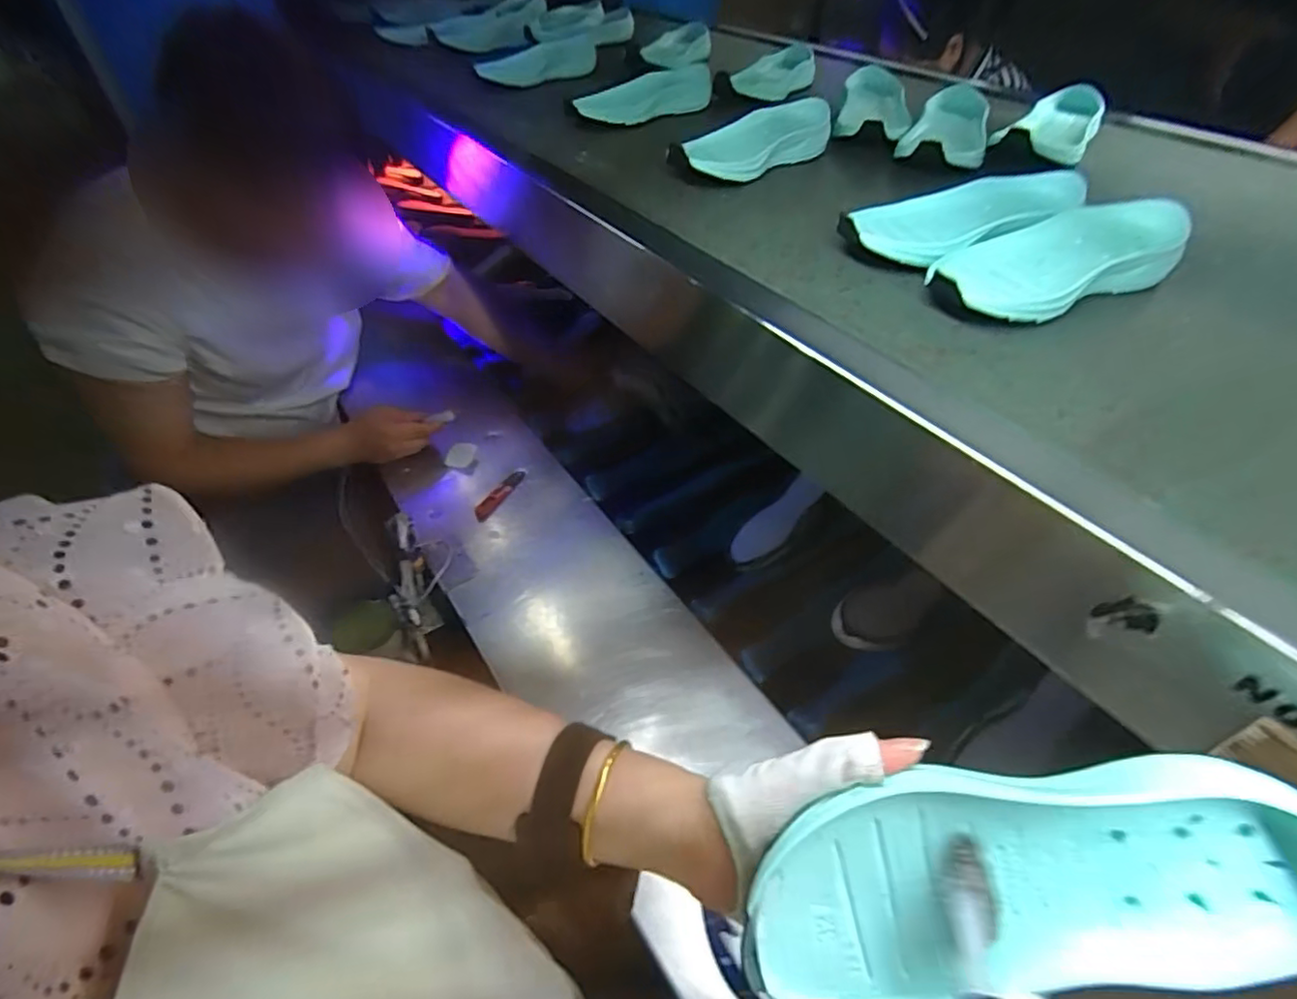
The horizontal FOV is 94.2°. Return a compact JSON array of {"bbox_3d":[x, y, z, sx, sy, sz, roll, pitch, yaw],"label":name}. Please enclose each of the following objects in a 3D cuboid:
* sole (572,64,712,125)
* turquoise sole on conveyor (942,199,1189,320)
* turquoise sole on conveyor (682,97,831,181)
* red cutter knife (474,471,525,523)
[{"bbox_3d":[-0.010,-0.535,0.796,0.204,0.039,0.081,-27,52,-25],"label":"sole"},{"bbox_3d":[0.310,-0.184,0.461,0.216,0.045,0.084,-17,49,-18],"label":"turquoise sole on conveyor"},{"bbox_3d":[0.114,-0.394,0.659,0.212,0.039,0.090,-32,55,-28],"label":"turquoise sole on conveyor"},{"bbox_3d":[-0.216,-0.007,0.876,0.029,0.010,0.103,22,49,19],"label":"red cutter knife"}]

